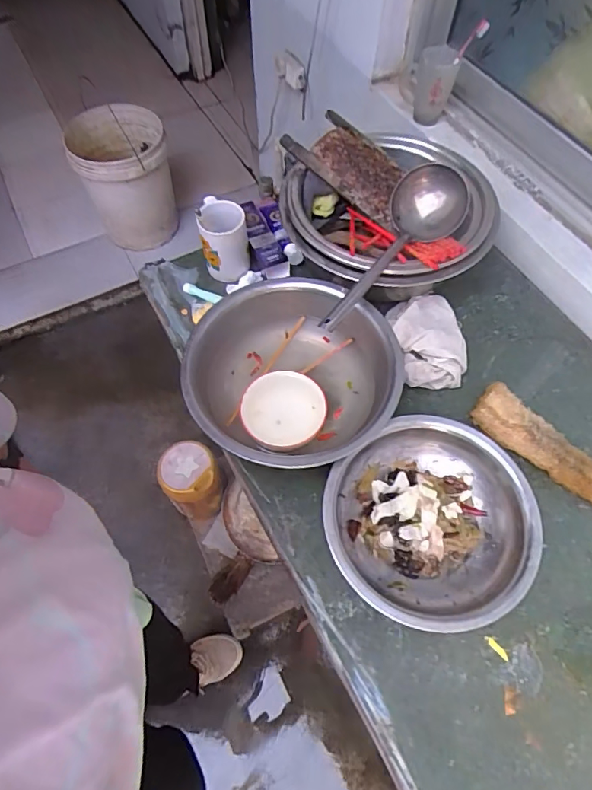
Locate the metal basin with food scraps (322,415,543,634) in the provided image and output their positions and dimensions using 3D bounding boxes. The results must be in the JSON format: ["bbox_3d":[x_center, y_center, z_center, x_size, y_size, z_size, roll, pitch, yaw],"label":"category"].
[{"bbox_3d":[0.180,0.168,0.640,0.267,0.074,0.252,1,61,-1],"label":"metal basin with food scraps"}]

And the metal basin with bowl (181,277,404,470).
[{"bbox_3d":[-0.009,-0.029,0.734,0.306,0.092,0.307,1,61,-1],"label":"metal basin with bowl"}]

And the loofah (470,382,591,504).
[{"bbox_3d":[0.367,0.076,0.684,0.066,0.048,0.245,-40,69,-20],"label":"loofah"}]

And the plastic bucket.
[{"bbox_3d":[-0.573,-0.740,1.608,0.289,0.355,0.345,-18,63,-11],"label":"plastic bucket"}]

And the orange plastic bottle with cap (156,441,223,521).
[{"bbox_3d":[-0.238,0.204,1.086,0.134,0.172,0.144,-17,63,-10],"label":"orange plastic bottle with cap"}]

